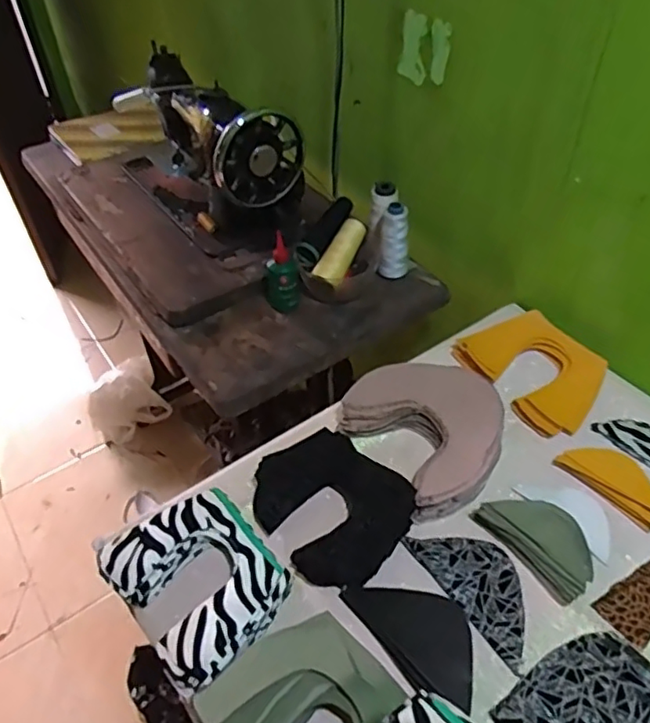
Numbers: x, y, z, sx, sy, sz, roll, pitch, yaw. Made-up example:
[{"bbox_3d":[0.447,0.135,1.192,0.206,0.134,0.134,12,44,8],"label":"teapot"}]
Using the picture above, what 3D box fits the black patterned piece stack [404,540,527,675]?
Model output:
[{"bbox_3d":[0.151,0.212,0.586,0.074,0.010,0.144,-27,51,-20],"label":"black patterned piece stack"}]

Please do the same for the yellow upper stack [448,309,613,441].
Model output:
[{"bbox_3d":[0.259,0.005,0.756,0.130,0.033,0.165,-34,54,-25],"label":"yellow upper stack"}]

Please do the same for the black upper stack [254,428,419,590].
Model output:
[{"bbox_3d":[0.005,0.148,0.638,0.158,0.028,0.135,30,56,28],"label":"black upper stack"}]

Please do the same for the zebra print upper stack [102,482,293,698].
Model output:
[{"bbox_3d":[-0.118,0.207,0.579,0.130,0.034,0.156,-35,54,-26],"label":"zebra print upper stack"}]

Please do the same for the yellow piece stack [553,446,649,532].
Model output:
[{"bbox_3d":[0.312,0.125,0.652,0.059,0.009,0.109,-33,53,-24],"label":"yellow piece stack"}]

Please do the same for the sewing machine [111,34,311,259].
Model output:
[{"bbox_3d":[-0.206,-0.354,0.986,0.161,0.202,0.391,-30,51,-24],"label":"sewing machine"}]

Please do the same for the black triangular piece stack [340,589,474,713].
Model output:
[{"bbox_3d":[0.088,0.244,0.560,0.071,0.019,0.137,-32,53,-23],"label":"black triangular piece stack"}]

